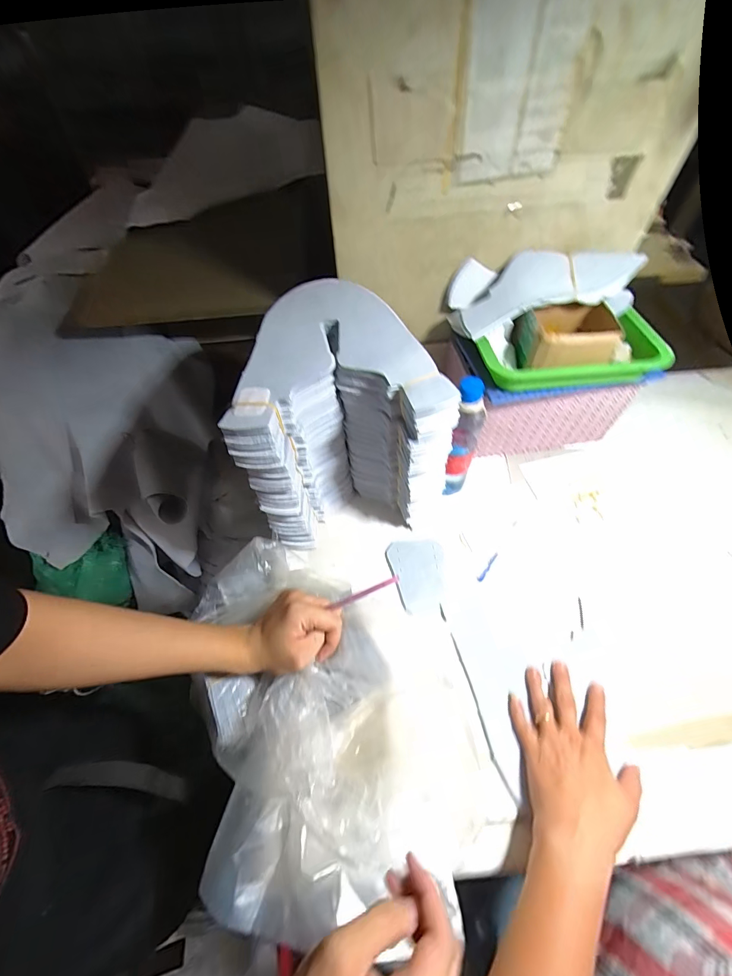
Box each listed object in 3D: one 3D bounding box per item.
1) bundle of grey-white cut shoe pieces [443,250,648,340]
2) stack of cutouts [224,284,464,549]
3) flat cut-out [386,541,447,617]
[{"bbox_3d":[0.253,-0.286,0.539,0.263,0.072,0.100,-8,55,11],"label":"bundle of grey-white cut shoe pieces"},{"bbox_3d":[-0.041,-0.098,0.551,0.246,0.272,0.246,-10,57,-5],"label":"stack of cutouts"},{"bbox_3d":[0.081,0.126,0.560,0.079,0.005,0.109,-12,54,-3],"label":"flat cut-out"}]

